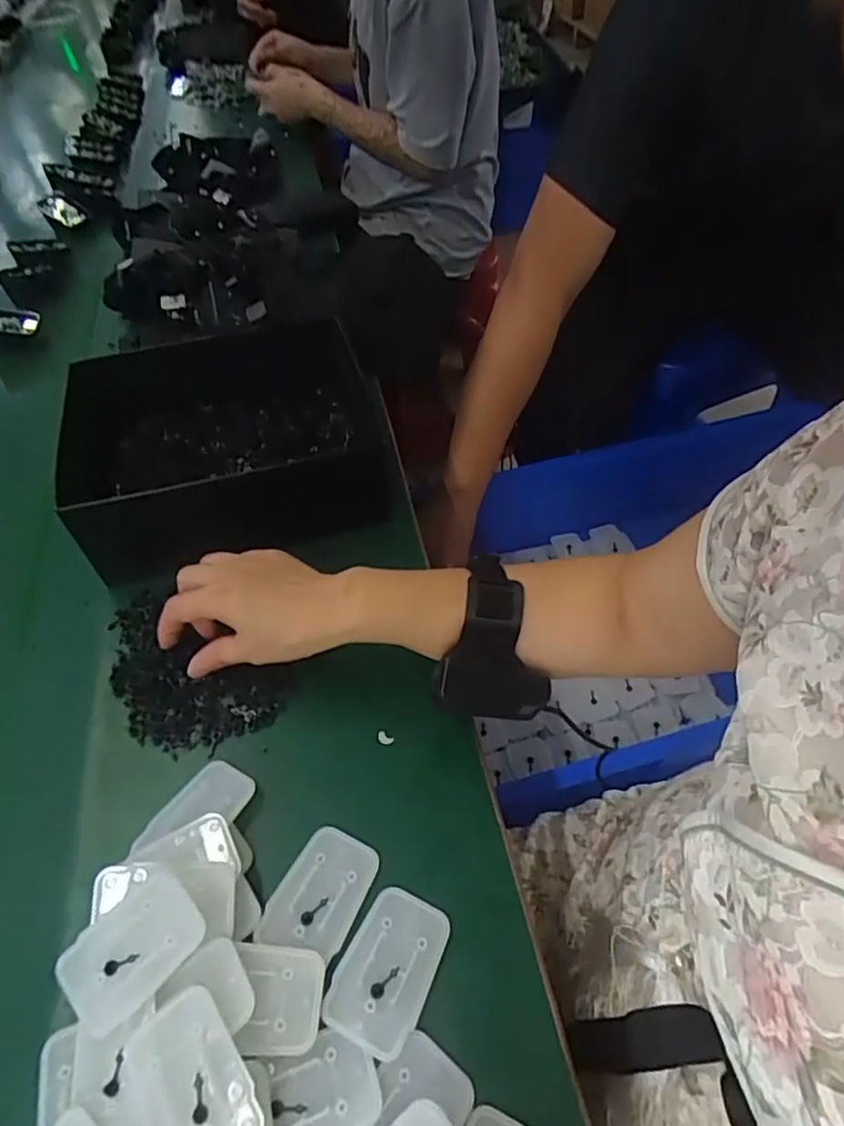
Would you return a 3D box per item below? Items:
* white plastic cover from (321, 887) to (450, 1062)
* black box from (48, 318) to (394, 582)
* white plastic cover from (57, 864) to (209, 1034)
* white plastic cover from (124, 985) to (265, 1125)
[{"bbox_3d":[-0.017,0.207,0.324,0.045,0.005,0.069,18,54,17],"label":"white plastic cover"},{"bbox_3d":[-0.169,-0.100,0.527,0.224,0.081,0.196,-13,51,-7],"label":"black box"},{"bbox_3d":[-0.143,0.190,0.310,0.045,0.006,0.068,43,77,15],"label":"white plastic cover"},{"bbox_3d":[-0.102,0.233,0.280,0.045,0.005,0.068,-33,53,-19],"label":"white plastic cover"}]

